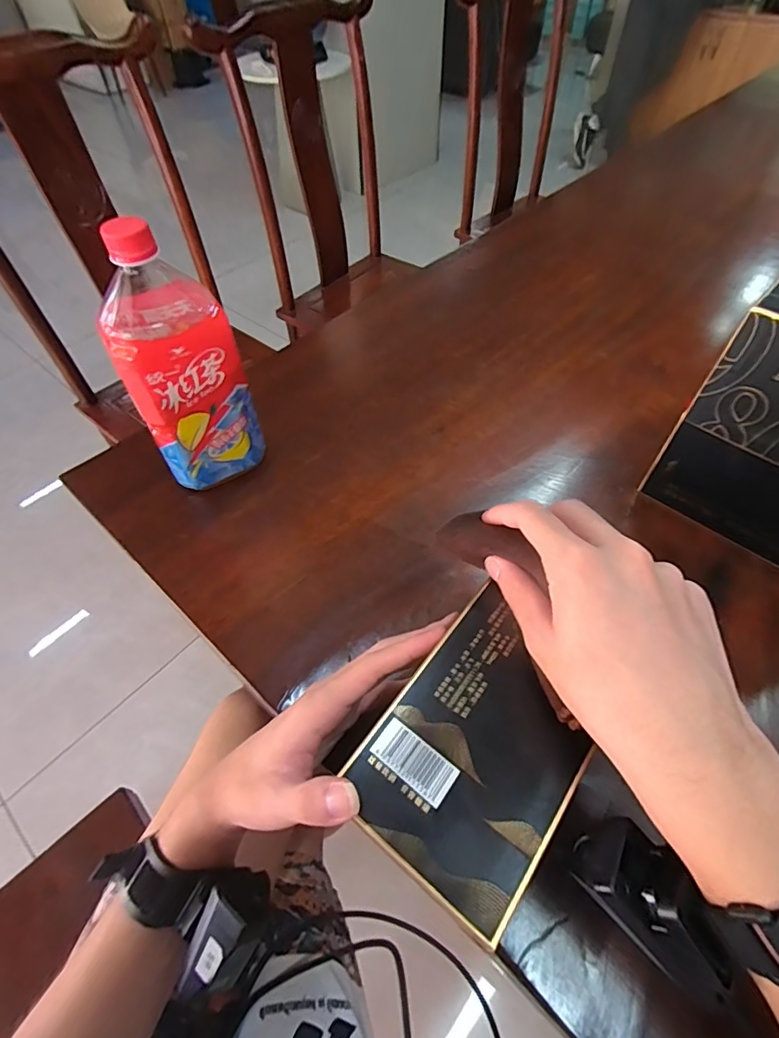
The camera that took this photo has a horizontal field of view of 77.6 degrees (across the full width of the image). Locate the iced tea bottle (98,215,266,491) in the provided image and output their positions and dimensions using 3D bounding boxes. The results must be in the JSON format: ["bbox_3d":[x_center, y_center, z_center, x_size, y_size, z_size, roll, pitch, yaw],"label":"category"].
[{"bbox_3d":[-0.174,-0.127,0.398,0.094,0.198,0.082,-21,55,-14],"label":"iced tea bottle"}]

